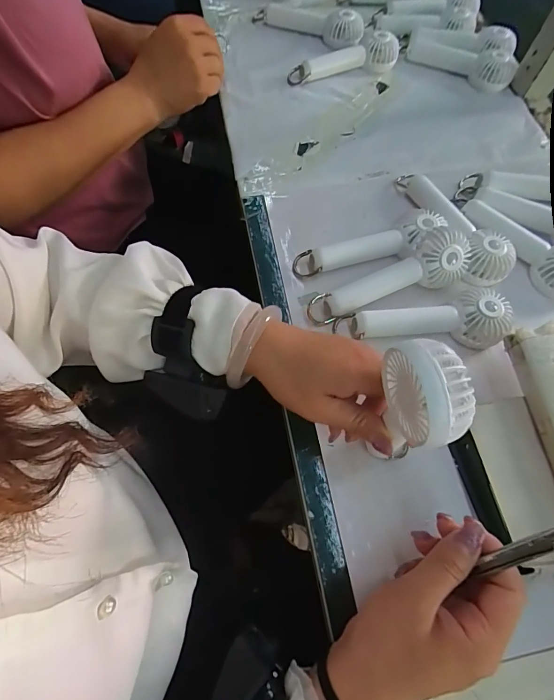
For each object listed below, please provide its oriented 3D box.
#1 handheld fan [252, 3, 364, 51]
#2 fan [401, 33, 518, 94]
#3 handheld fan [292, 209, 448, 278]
[{"bbox_3d":[0.046,-0.489,0.548,0.161,0.032,0.039,21,67,8],"label":"handheld fan"},{"bbox_3d":[0.253,-0.409,0.522,0.156,0.032,0.041,29,68,11],"label":"fan"},{"bbox_3d":[0.096,-0.105,0.378,0.159,0.033,0.050,-16,67,-8],"label":"handheld fan"}]

